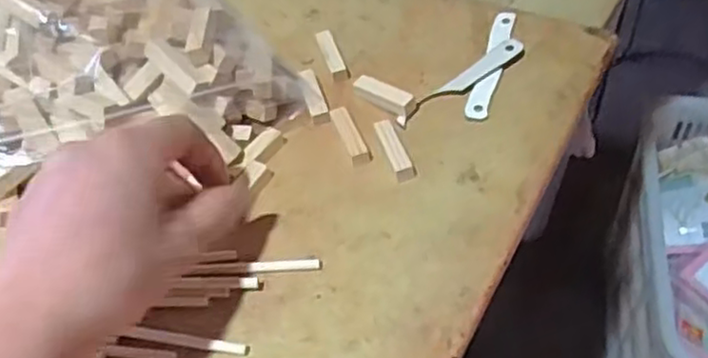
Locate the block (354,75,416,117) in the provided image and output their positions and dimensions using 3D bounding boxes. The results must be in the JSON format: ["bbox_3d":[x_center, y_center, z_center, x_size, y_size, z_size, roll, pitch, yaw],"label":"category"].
[{"bbox_3d":[0.018,-0.050,0.431,0.040,0.011,0.012,28,58,26],"label":"block"}]

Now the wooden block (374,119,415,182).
[{"bbox_3d":[0.022,-0.017,0.400,0.011,0.007,0.040,-17,50,-9],"label":"wooden block"}]

